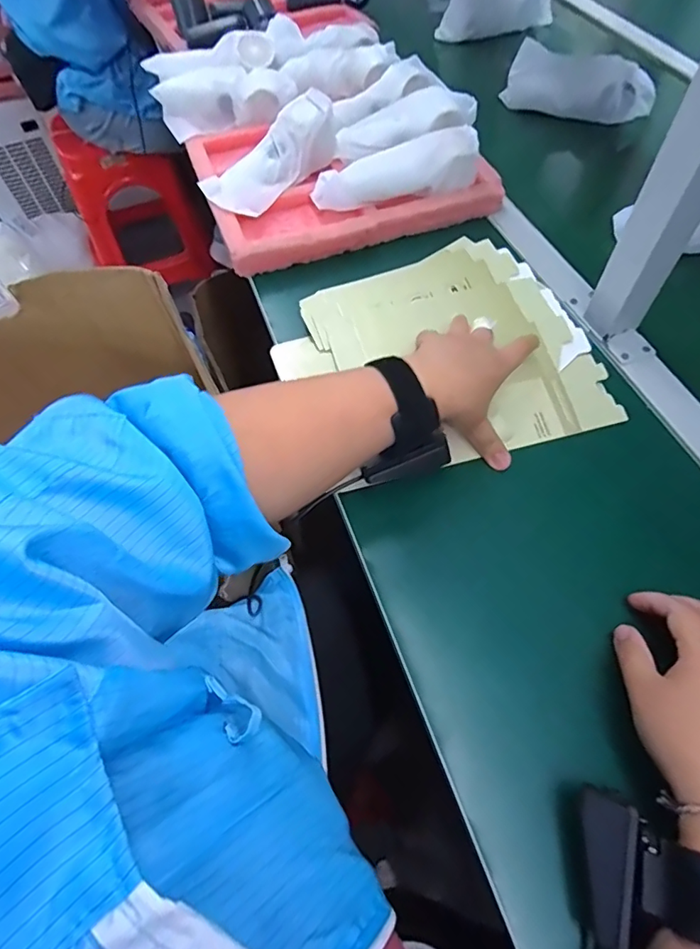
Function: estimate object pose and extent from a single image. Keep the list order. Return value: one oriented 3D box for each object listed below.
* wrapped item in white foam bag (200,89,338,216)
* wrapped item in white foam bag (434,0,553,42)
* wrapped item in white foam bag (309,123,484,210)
[{"bbox_3d":[-0.085,-0.368,0.595,0.178,0.055,0.078,-40,65,0],"label":"wrapped item in white foam bag"},{"bbox_3d":[0.250,-0.797,0.849,0.208,0.070,0.043,-20,61,-9],"label":"wrapped item in white foam bag"},{"bbox_3d":[0.051,-0.351,0.575,0.186,0.049,0.053,-10,60,-4],"label":"wrapped item in white foam bag"}]

